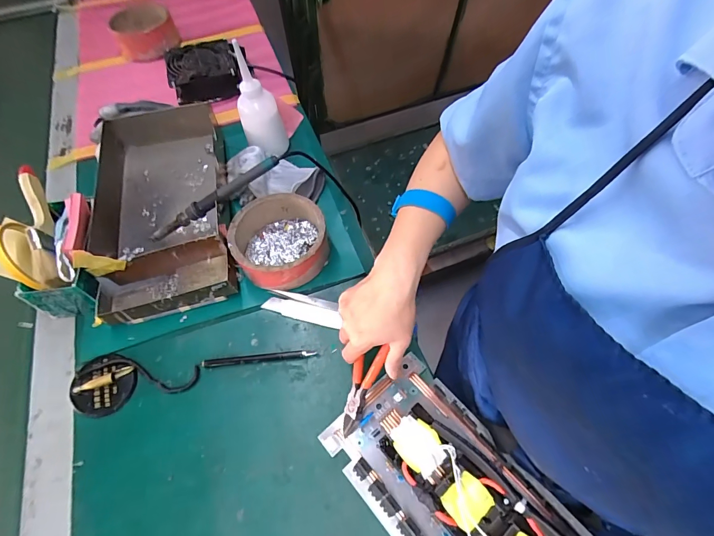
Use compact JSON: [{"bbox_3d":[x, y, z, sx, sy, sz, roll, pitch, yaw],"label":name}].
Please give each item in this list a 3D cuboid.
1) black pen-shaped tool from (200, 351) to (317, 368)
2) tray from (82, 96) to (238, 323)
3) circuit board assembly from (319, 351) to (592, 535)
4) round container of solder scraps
[{"bbox_3d":[-0.116,0.107,0.443,0.132,0.009,0.009,-6,59,0],"label":"black pen-shaped tool"},{"bbox_3d":[-0.281,-0.092,0.530,0.180,0.062,0.327,-15,59,-5],"label":"tray"},{"bbox_3d":[0.102,0.216,0.337,0.136,0.059,0.273,-38,65,-17],"label":"circuit board assembly"},{"bbox_3d":[-0.102,-0.036,0.494,0.119,0.050,0.118,-1,59,2],"label":"round container of solder scraps"}]

